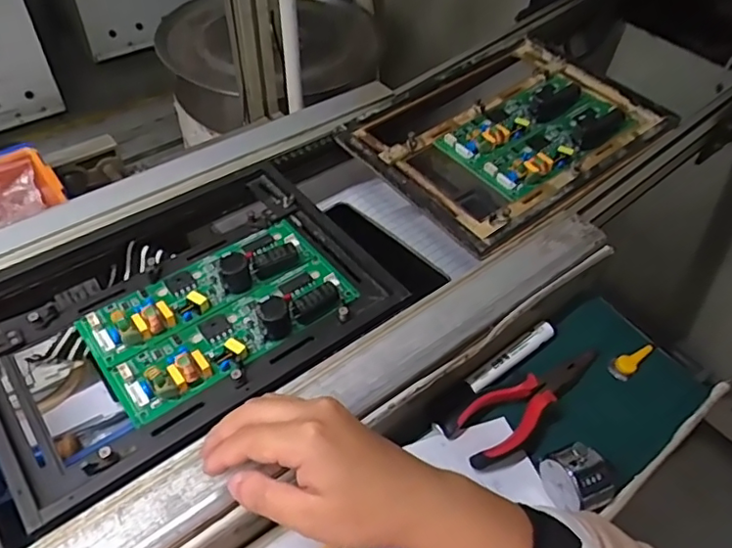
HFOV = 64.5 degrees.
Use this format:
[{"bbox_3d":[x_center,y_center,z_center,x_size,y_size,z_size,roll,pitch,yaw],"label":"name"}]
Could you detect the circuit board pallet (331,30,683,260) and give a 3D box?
[{"bbox_3d":[0.156,-0.163,0.611,0.317,0.019,0.217,-29,56,-27],"label":"circuit board pallet"}]

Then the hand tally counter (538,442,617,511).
[{"bbox_3d":[0.144,0.144,0.400,0.039,0.046,0.040,-14,50,-16],"label":"hand tally counter"}]

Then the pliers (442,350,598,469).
[{"bbox_3d":[0.131,0.101,0.450,0.142,0.025,0.041,-22,53,-23],"label":"pliers"}]

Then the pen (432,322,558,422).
[{"bbox_3d":[0.106,0.076,0.473,0.130,0.014,0.014,-29,55,-27],"label":"pen"}]

